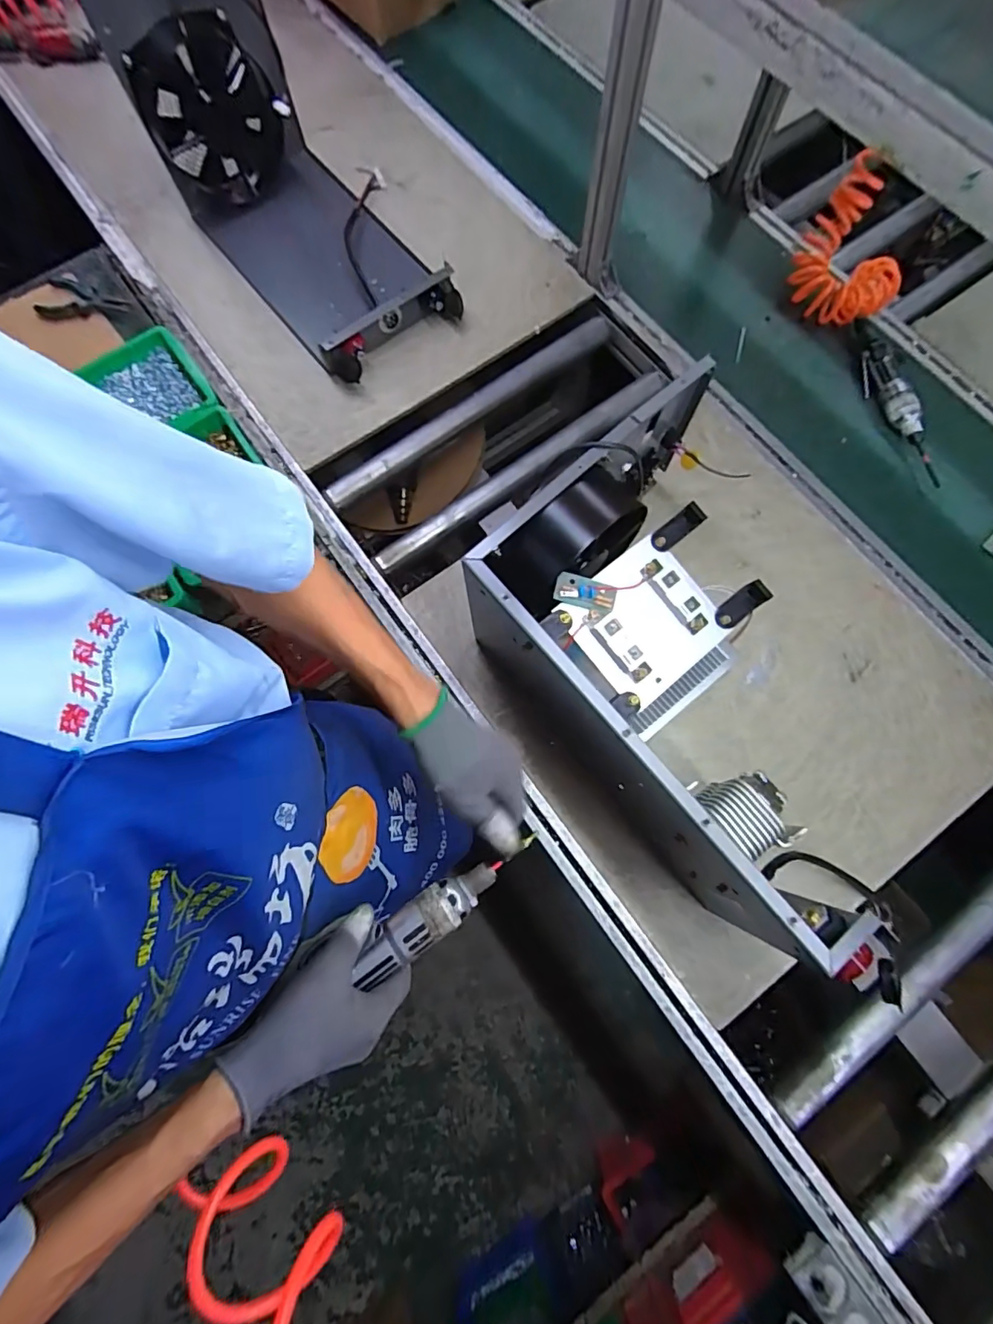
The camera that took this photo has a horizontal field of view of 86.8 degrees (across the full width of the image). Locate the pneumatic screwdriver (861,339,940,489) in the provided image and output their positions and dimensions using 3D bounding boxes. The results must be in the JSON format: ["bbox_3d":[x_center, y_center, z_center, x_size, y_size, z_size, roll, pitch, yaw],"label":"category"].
[{"bbox_3d":[0.636,-0.397,0.828,0.047,0.034,0.256,-15,75,-3],"label":"pneumatic screwdriver"}]

